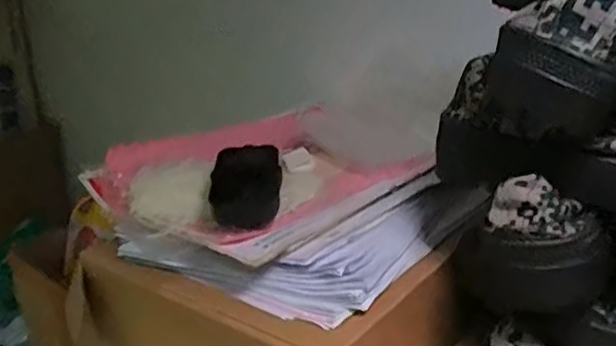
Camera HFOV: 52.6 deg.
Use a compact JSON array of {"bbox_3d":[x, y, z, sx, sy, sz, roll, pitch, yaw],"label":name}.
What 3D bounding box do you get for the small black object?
[{"bbox_3d":[-0.048,0.009,0.490,0.054,0.035,0.100,-7,21,-4],"label":"small black object"}]

